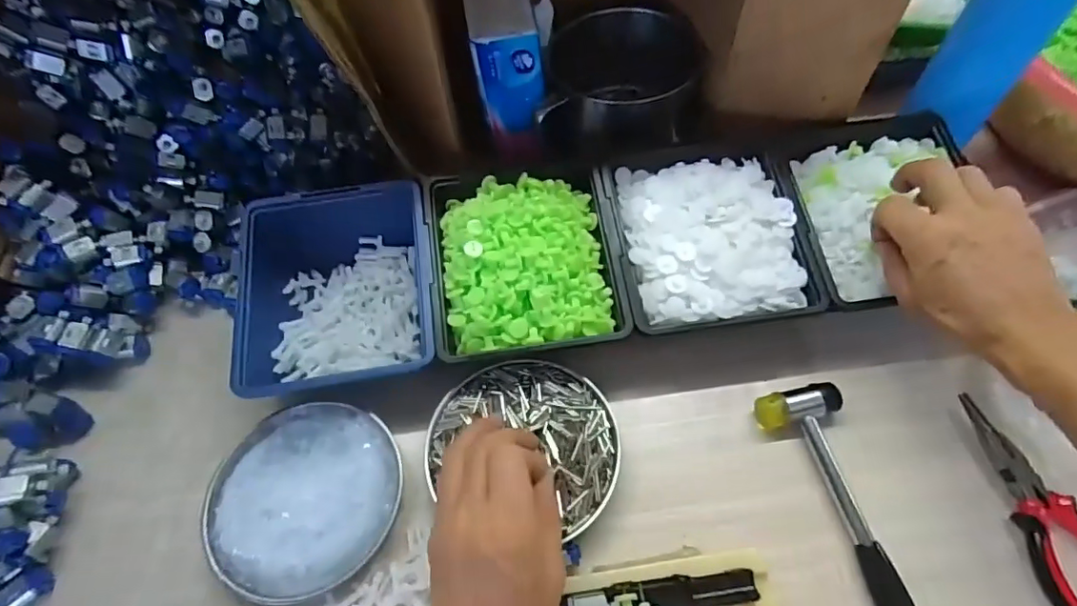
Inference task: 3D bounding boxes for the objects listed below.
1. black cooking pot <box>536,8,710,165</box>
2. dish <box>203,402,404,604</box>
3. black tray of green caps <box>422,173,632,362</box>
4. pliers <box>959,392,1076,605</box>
[{"bbox_3d":[0.073,-0.205,0.525,0.156,0.076,0.115,-7,58,-2],"label":"black cooking pot"},{"bbox_3d":[-0.163,0.133,0.384,0.128,0.033,0.126,-1,58,2],"label":"dish"},{"bbox_3d":[-0.012,-0.034,0.436,0.143,0.057,0.157,-8,58,-3],"label":"black tray of green caps"},{"bbox_3d":[0.325,0.136,0.358,0.052,0.014,0.154,-18,59,-9],"label":"pliers"}]

